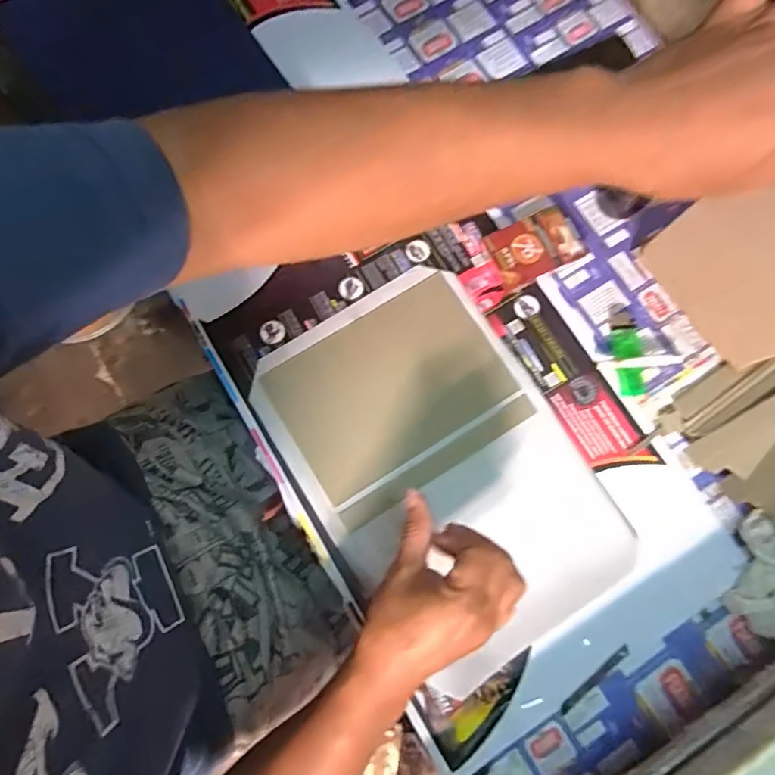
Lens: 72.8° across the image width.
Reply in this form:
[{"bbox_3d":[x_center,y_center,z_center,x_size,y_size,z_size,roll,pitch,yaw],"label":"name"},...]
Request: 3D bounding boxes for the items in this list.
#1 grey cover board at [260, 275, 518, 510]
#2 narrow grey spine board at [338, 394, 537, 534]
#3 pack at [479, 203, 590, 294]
[{"bbox_3d":[0.000,-0.002,0.506,0.203,0.010,0.141,-32,81,-1],"label":"grey cover board"},{"bbox_3d":[0.048,0.070,0.489,0.206,0.004,0.022,-32,81,-6],"label":"narrow grey spine board"},{"bbox_3d":[0.145,-0.138,0.526,0.087,0.023,0.060,-27,80,-5],"label":"pack"}]

